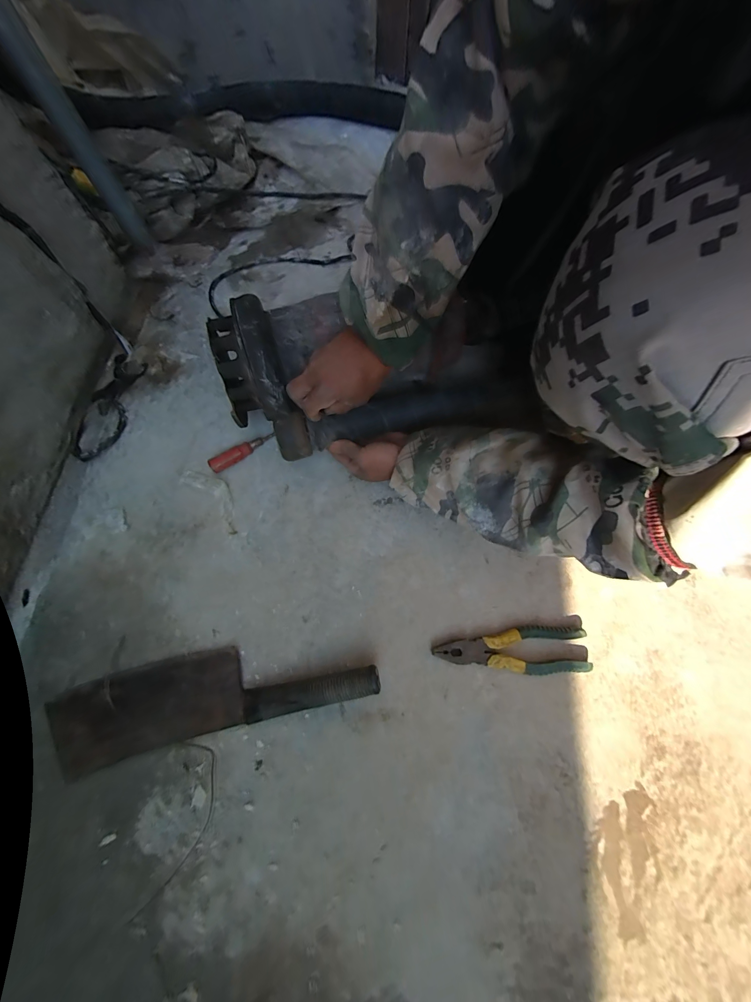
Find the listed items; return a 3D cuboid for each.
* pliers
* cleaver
[{"bbox_3d":[0.168,0.185,0.414,0.185,0.016,0.053,1,72,0],"label":"pliers"},{"bbox_3d":[-0.193,0.227,0.396,0.386,0.027,0.098,-14,72,-5],"label":"cleaver"}]

